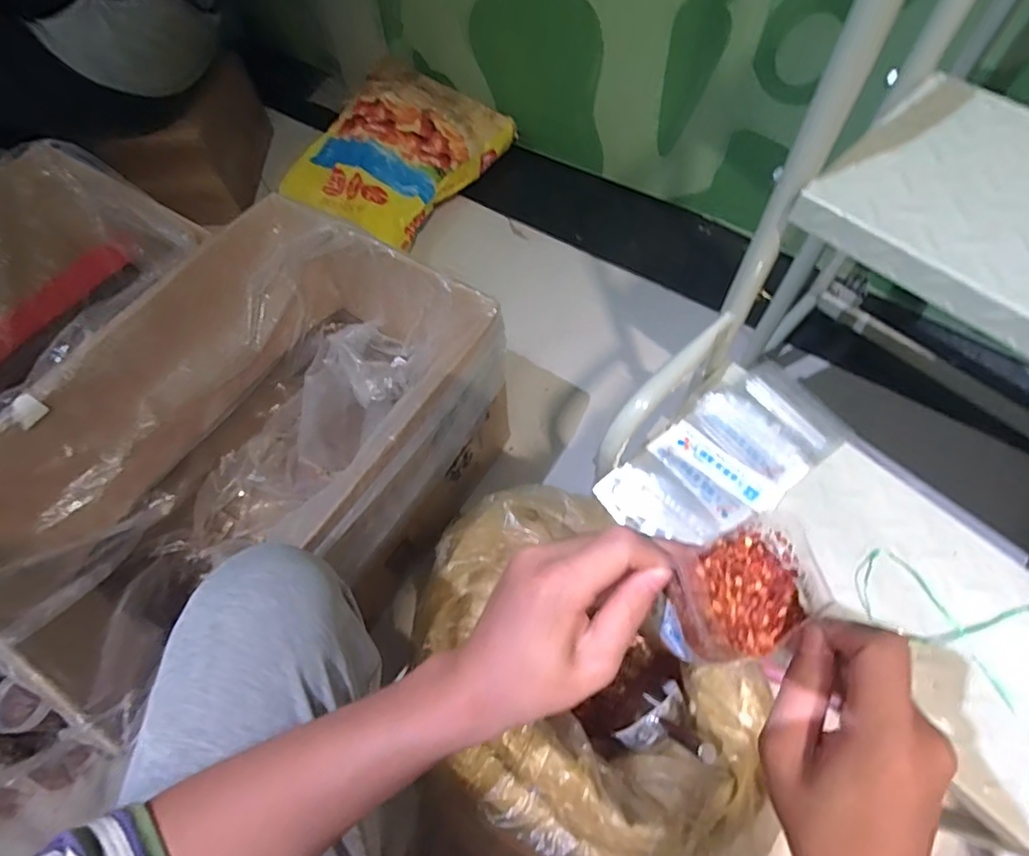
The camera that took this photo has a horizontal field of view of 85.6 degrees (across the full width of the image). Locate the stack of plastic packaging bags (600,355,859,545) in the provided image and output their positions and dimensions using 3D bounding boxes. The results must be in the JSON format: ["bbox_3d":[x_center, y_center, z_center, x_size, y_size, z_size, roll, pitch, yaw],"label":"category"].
[{"bbox_3d":[0.223,0.033,0.587,0.250,0.025,0.127,-35,67,-15],"label":"stack of plastic packaging bags"}]

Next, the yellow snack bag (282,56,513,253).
[{"bbox_3d":[-0.233,-0.550,1.098,0.295,0.100,0.401,28,67,15],"label":"yellow snack bag"}]

